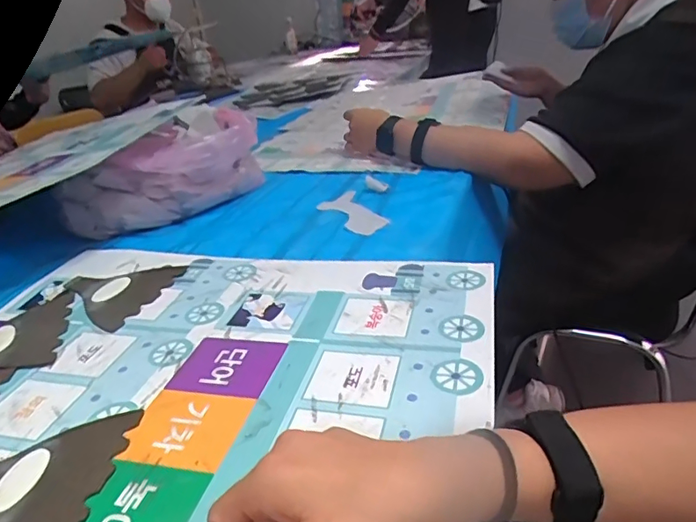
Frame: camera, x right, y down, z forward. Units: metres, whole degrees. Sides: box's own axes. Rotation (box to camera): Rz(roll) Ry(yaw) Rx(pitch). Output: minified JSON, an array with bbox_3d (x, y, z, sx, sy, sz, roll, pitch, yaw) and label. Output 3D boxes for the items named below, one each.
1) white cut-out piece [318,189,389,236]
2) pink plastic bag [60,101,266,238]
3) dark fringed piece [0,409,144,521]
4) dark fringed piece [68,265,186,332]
[{"bbox_3d":[0.002,-0.072,0.714,0.062,0.010,0.147,-20,31,-12],"label":"white cut-out piece"},{"bbox_3d":[-0.265,-0.138,0.763,0.165,0.125,0.283,11,33,30],"label":"pink plastic bag"},{"bbox_3d":[-0.226,0.153,0.346,0.123,0.005,0.121,-4,28,5],"label":"dark fringed piece"},{"bbox_3d":[-0.275,0.034,0.583,0.127,0.005,0.124,4,30,19],"label":"dark fringed piece"}]

